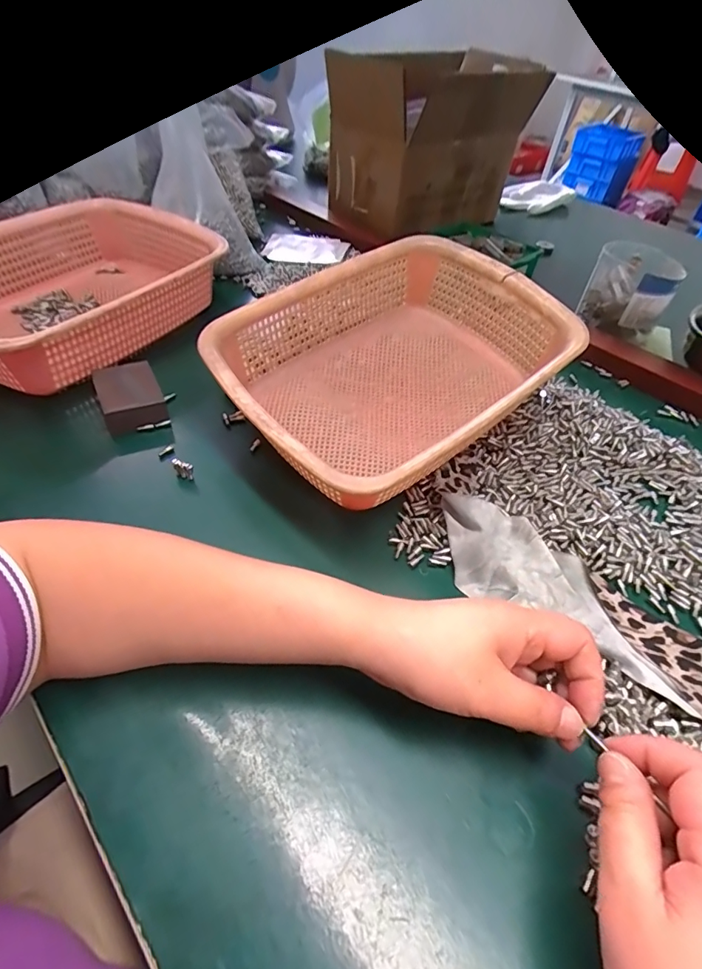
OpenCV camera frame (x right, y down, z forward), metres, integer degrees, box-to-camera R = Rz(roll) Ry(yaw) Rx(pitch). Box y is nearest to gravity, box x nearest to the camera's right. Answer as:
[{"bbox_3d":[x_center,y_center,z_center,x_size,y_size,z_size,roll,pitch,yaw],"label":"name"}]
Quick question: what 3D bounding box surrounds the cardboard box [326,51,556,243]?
[{"bbox_3d":[0.138,-0.530,0.721,0.299,0.176,0.194,-28,56,-28],"label":"cardboard box"}]

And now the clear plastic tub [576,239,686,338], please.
[{"bbox_3d":[0.353,-0.247,0.593,0.098,0.081,0.094,27,50,18],"label":"clear plastic tub"}]

